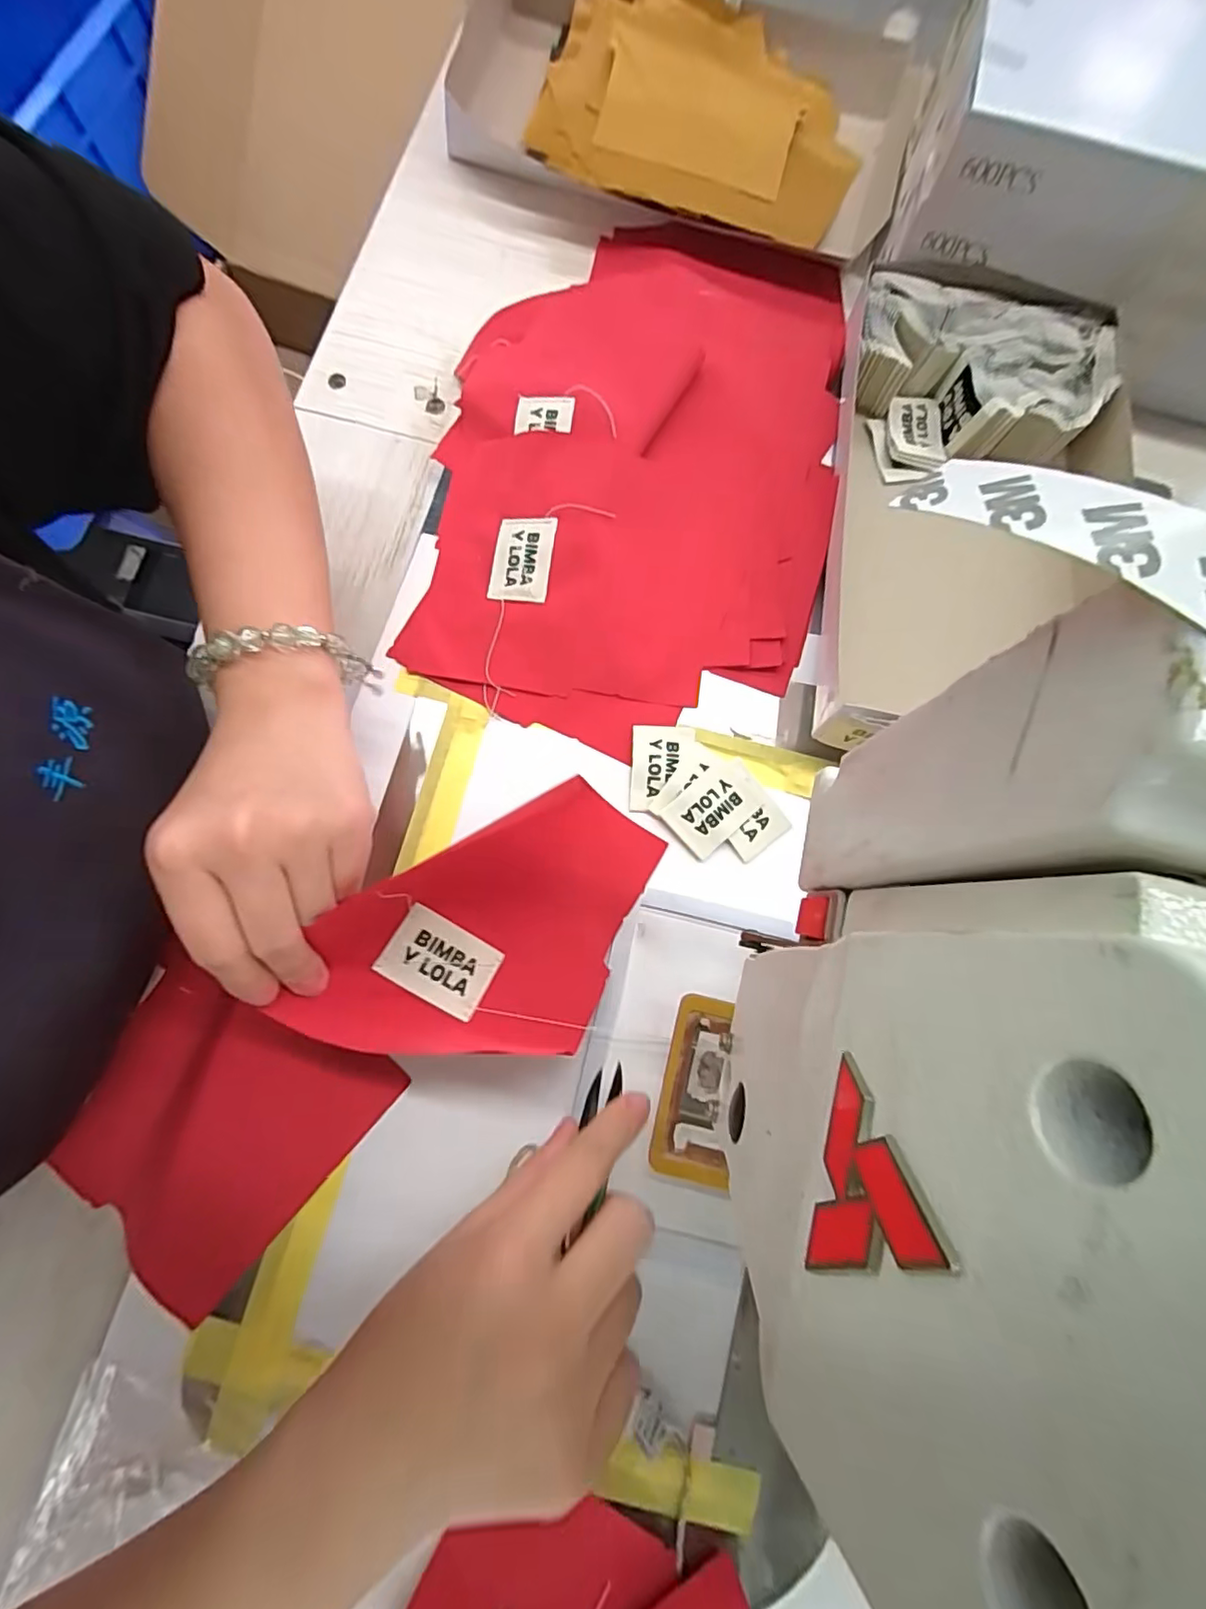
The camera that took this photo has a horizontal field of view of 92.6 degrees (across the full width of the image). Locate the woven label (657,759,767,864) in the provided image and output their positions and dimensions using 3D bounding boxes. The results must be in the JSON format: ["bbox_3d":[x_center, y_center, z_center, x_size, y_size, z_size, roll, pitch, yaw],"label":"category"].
[{"bbox_3d":[0.063,0.001,0.319,0.056,0.005,0.034,-41,87,-9],"label":"woven label"}]

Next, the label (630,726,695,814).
[{"bbox_3d":[0.033,-0.020,0.320,0.034,0.004,0.049,3,80,-2],"label":"label"}]

